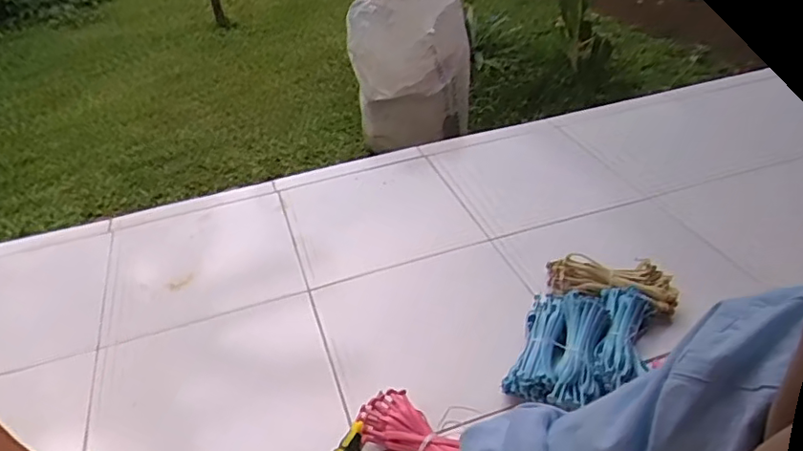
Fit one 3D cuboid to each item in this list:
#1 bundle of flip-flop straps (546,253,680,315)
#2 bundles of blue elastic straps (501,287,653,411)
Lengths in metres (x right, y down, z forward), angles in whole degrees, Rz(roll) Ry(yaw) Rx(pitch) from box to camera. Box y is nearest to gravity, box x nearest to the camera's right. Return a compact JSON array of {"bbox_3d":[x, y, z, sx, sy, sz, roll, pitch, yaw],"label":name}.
[{"bbox_3d":[0.373,0.106,1.041,0.224,0.064,0.079,7,38,16],"label":"bundle of flip-flop straps"},{"bbox_3d":[0.290,0.182,0.932,0.189,0.053,0.252,12,40,22],"label":"bundles of blue elastic straps"}]

